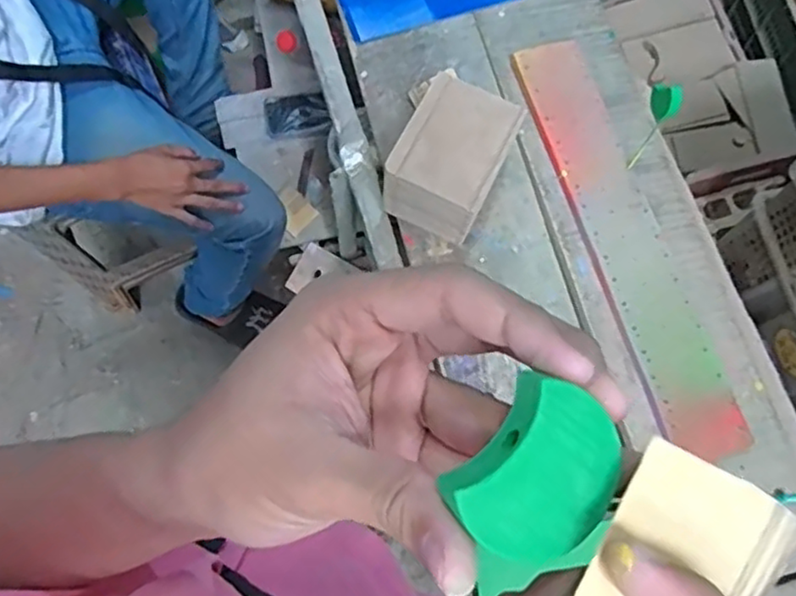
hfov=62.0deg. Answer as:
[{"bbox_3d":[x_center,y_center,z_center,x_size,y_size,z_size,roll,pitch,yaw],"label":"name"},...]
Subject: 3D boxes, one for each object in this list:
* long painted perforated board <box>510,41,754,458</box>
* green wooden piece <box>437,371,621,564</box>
[{"bbox_3d":[0.271,-0.079,0.798,0.099,0.016,0.538,-14,73,-9],"label":"long painted perforated board"},{"bbox_3d":[0.032,0.041,0.158,0.037,0.012,0.039,43,81,-16],"label":"green wooden piece"}]

